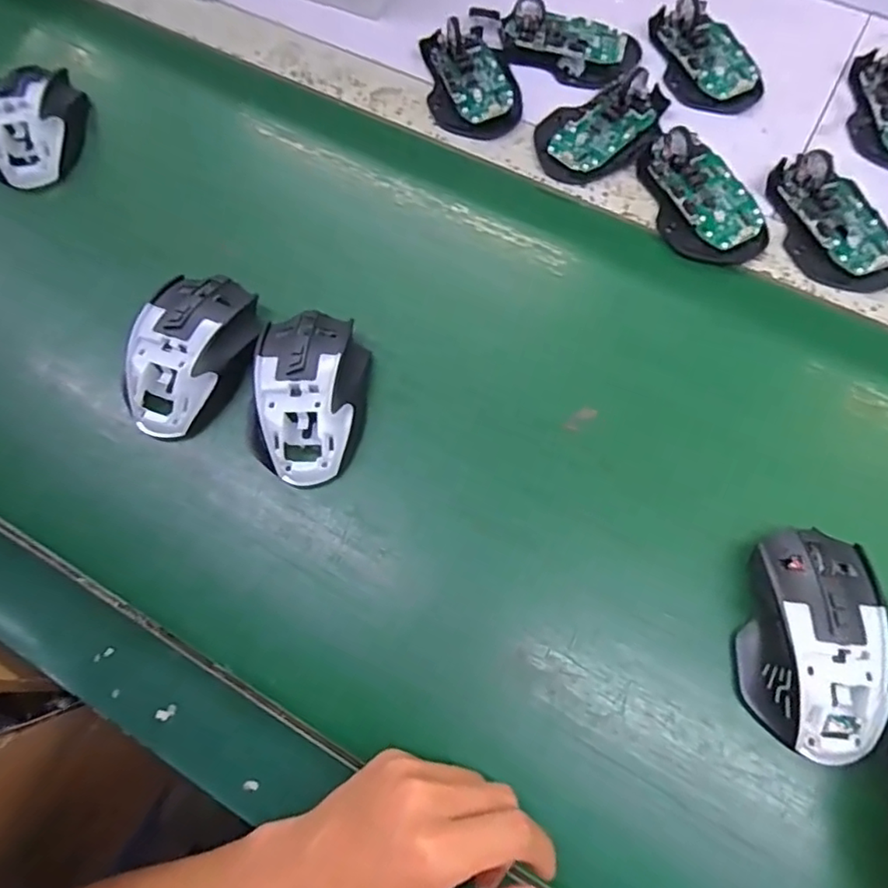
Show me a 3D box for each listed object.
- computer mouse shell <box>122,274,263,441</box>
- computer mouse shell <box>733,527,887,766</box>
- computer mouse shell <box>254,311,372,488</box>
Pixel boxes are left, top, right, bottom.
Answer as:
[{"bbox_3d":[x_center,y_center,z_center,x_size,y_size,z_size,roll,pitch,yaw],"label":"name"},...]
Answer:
[{"bbox_3d":[-0.162,-0.061,0.394,0.077,0.038,0.114,11,71,6],"label":"computer mouse shell"},{"bbox_3d":[0.197,0.104,0.318,0.068,0.040,0.114,2,70,3],"label":"computer mouse shell"},{"bbox_3d":[-0.087,-0.033,0.381,0.072,0.037,0.115,0,70,2],"label":"computer mouse shell"}]

